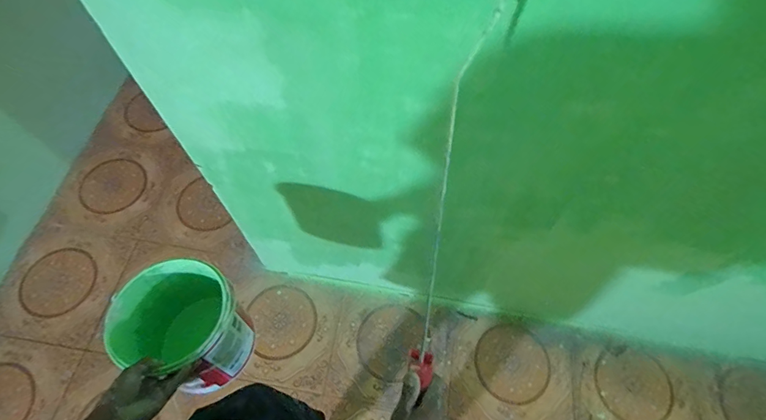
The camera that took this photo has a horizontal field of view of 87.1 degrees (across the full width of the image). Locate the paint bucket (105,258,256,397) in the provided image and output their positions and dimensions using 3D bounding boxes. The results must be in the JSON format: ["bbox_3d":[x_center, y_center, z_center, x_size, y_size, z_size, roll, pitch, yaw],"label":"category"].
[{"bbox_3d":[-0.339,0.202,0.720,0.201,0.203,0.180,27,69,12],"label":"paint bucket"}]

